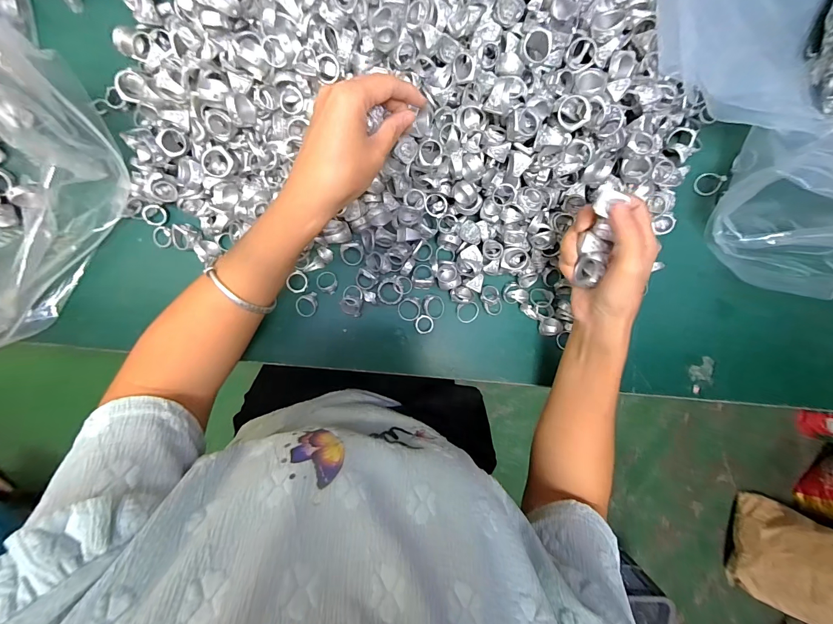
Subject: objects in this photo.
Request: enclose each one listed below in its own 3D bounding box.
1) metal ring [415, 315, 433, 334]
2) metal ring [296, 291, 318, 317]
[{"bbox_3d":[0.009,0.014,0.396,0.021,0.007,0.021,0,95,-6],"label":"metal ring"},{"bbox_3d":[-0.118,-0.008,0.386,0.026,0.004,0.024,0,95,-6],"label":"metal ring"}]

